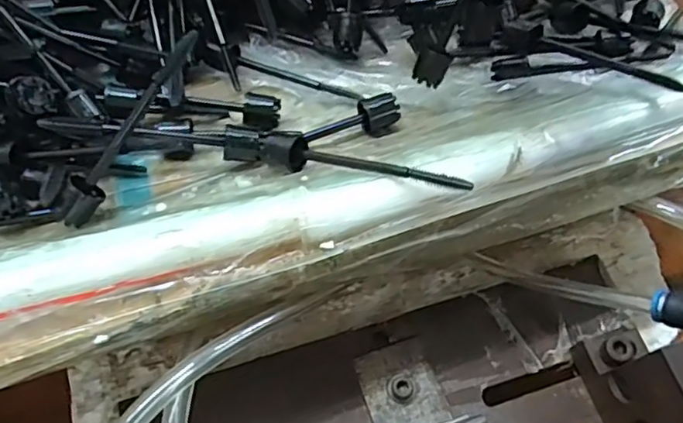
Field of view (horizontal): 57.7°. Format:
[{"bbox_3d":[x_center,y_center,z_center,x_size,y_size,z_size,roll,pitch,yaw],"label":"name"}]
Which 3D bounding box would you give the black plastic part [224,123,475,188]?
[{"bbox_3d":[0.000,-0.019,0.244,0.101,0.019,0.013,15,50,16],"label":"black plastic part"}]

